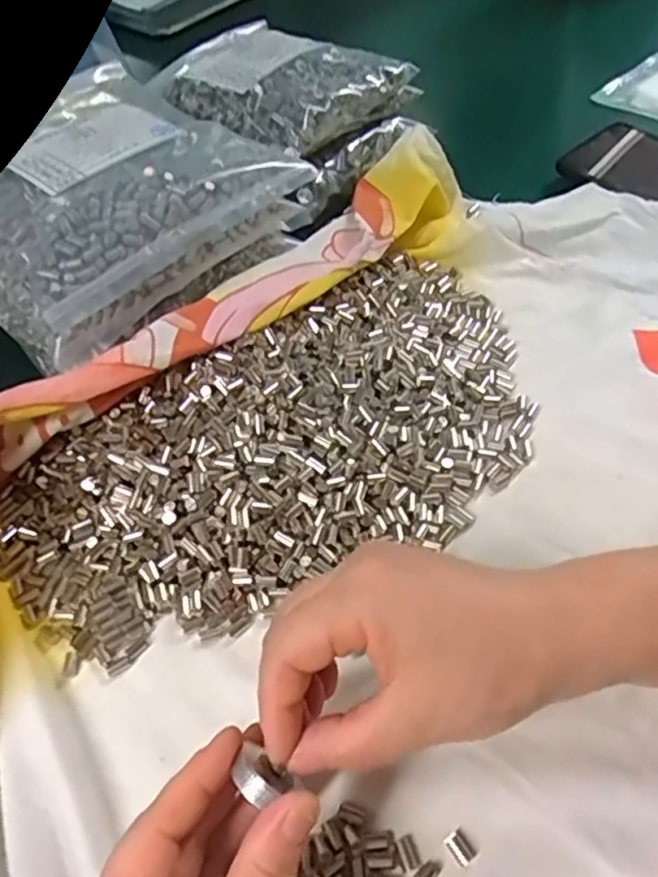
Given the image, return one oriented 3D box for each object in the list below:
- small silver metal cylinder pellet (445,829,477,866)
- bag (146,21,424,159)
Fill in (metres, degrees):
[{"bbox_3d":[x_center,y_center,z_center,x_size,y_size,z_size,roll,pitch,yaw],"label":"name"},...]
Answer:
[{"bbox_3d":[0.050,0.156,0.247,0.008,0.004,0.011,-30,57,-19],"label":"small silver metal cylinder pellet"},{"bbox_3d":[-0.041,-0.267,0.484,0.160,0.034,0.134,29,61,25],"label":"bag"}]

